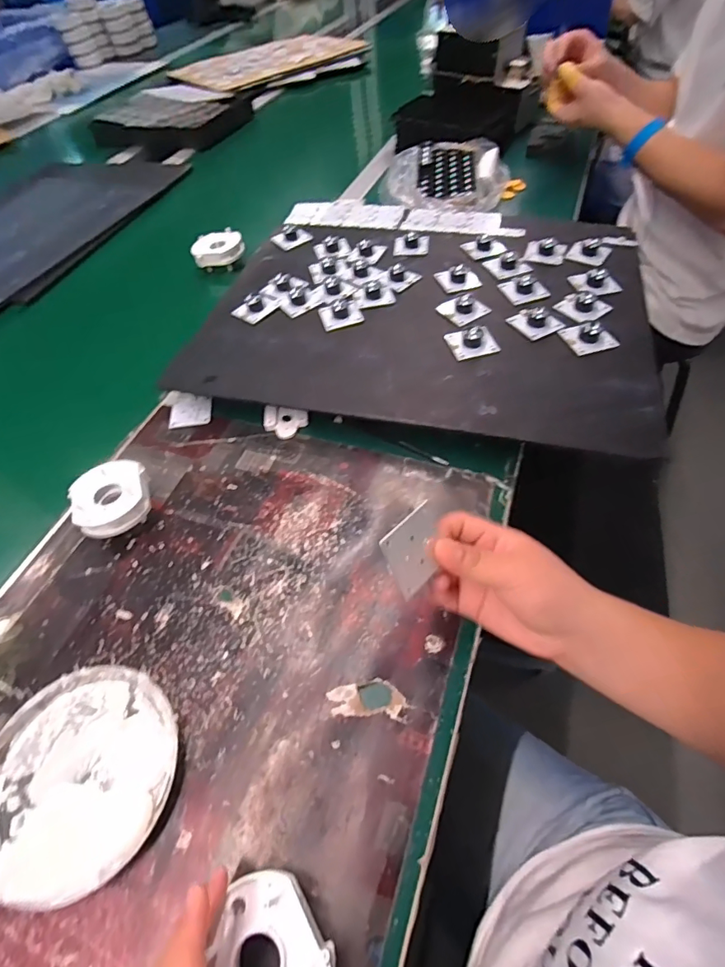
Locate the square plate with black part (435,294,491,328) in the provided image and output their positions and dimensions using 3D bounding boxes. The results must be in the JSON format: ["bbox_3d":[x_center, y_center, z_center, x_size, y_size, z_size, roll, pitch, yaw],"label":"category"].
[{"bbox_3d":[0.113,-0.199,0.519,0.045,0.017,0.043,-29,57,-15],"label":"square plate with black part"}]

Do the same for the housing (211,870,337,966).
[{"bbox_3d":[-0.049,0.244,0.242,0.055,0.021,0.063,-37,59,-20],"label":"housing"}]

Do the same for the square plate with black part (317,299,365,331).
[{"bbox_3d":[-0.025,-0.196,0.528,0.046,0.016,0.042,-14,54,-5],"label":"square plate with black part"}]

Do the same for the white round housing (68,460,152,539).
[{"bbox_3d":[-0.222,0.017,0.421,0.061,0.039,0.066,-2,54,3],"label":"white round housing"}]

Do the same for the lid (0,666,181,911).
[{"bbox_3d":[-0.189,0.191,0.306,0.126,0.016,0.126,-2,54,3],"label":"lid"}]

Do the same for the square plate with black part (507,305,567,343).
[{"bbox_3d":[0.185,-0.175,0.494,0.045,0.015,0.043,-21,55,-10],"label":"square plate with black part"}]

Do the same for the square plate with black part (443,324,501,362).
[{"bbox_3d":[0.113,-0.155,0.486,0.048,0.018,0.051,-14,54,-5],"label":"square plate with black part"}]

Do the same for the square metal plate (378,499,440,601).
[{"bbox_3d":[0.033,0.039,0.279,0.044,0.005,0.039,-37,103,-27],"label":"square metal plate"}]

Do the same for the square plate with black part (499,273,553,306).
[{"bbox_3d":[0.186,-0.226,0.534,0.048,0.015,0.050,-17,54,-7],"label":"square plate with black part"}]

